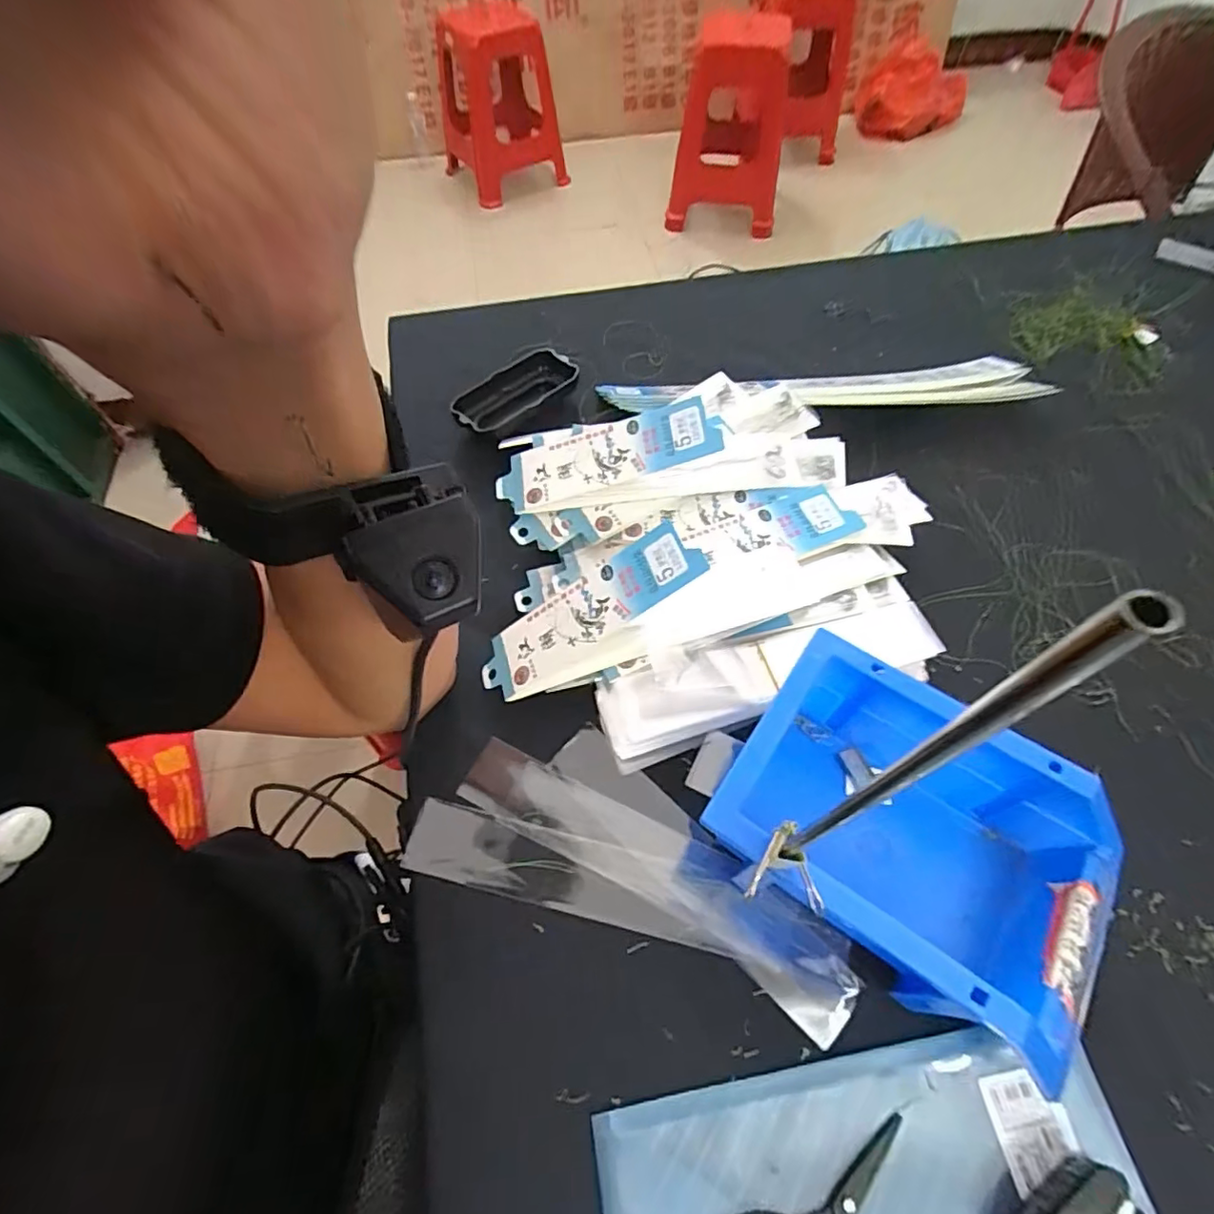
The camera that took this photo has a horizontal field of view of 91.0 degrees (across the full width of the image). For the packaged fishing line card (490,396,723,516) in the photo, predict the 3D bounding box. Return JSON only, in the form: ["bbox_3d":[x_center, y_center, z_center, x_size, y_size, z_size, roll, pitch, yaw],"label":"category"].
[{"bbox_3d":[-0.004,-0.106,0.415,0.156,0.008,0.050,-14,72,17],"label":"packaged fishing line card"}]

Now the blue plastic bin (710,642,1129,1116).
[{"bbox_3d":[0.156,0.120,0.307,0.187,0.082,0.125,31,63,18],"label":"blue plastic bin"}]

